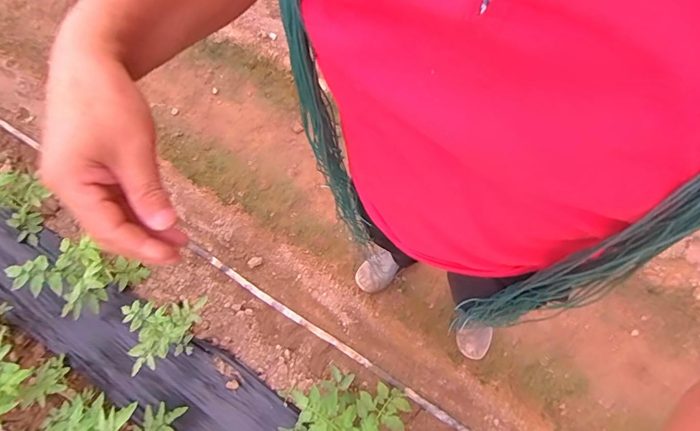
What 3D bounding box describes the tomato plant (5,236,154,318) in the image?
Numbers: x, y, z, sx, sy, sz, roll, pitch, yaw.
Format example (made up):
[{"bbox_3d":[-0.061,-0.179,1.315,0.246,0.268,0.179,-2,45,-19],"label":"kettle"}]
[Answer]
[{"bbox_3d":[-0.752,0.186,1.169,0.214,0.264,0.173,-36,74,-6],"label":"tomato plant"}]

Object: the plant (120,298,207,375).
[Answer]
[{"bbox_3d":[-0.492,0.313,1.104,0.174,0.197,0.172,-14,73,0],"label":"plant"}]

